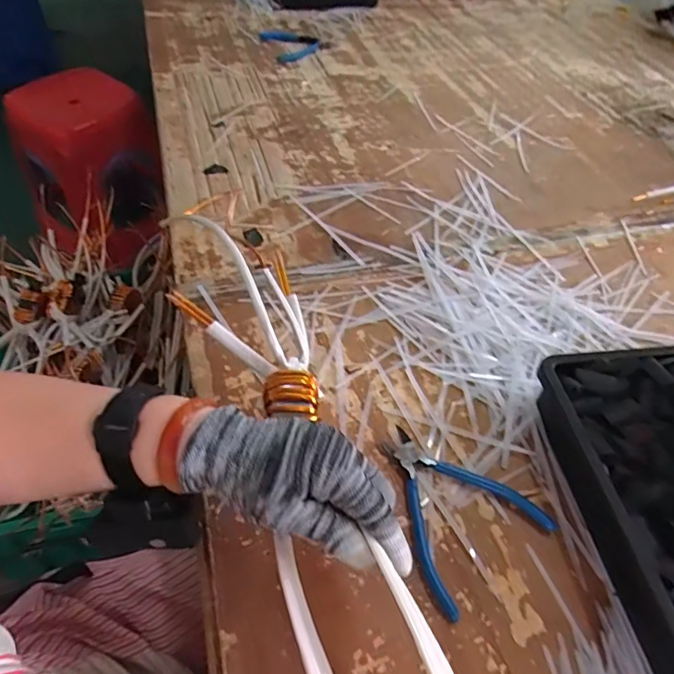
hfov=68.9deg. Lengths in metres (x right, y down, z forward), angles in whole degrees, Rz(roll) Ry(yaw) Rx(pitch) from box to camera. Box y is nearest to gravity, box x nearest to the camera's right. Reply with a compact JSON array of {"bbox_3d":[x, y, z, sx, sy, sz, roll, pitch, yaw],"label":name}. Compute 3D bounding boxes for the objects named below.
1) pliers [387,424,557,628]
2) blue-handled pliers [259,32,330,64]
[{"bbox_3d":[0.093,0.136,0.414,0.119,0.013,0.137,-29,59,-24],"label":"pliers"},{"bbox_3d":[-0.081,-0.588,0.977,0.120,0.023,0.133,-15,54,-17],"label":"blue-handled pliers"}]

